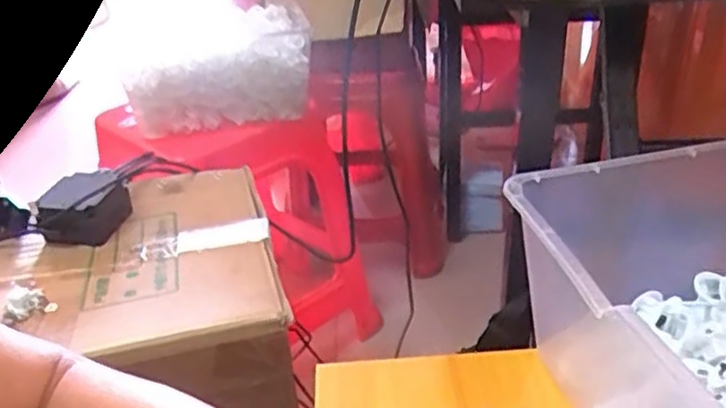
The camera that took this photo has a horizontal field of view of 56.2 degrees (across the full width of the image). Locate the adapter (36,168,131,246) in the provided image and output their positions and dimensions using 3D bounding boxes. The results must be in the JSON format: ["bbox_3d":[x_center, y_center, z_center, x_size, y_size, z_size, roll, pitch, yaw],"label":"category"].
[{"bbox_3d":[-0.315,0.006,0.763,0.074,0.054,0.093,3,31,13],"label":"adapter"}]

